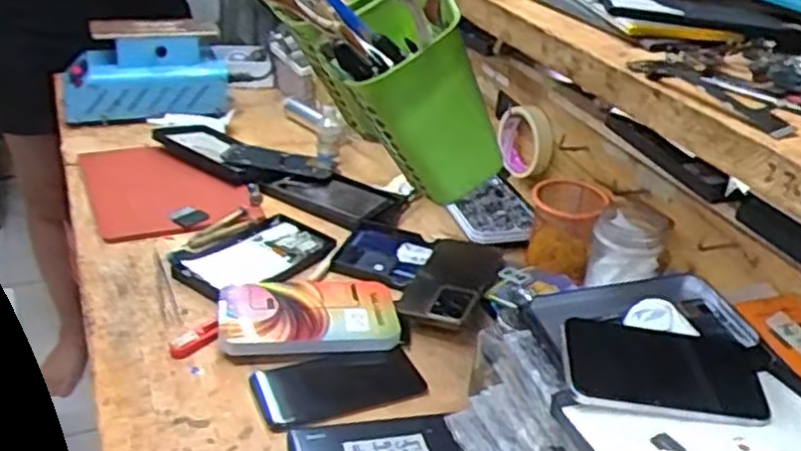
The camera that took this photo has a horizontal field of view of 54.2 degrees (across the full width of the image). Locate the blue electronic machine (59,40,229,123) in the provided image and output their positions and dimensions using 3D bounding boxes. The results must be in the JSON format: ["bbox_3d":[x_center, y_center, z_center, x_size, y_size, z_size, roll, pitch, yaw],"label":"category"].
[{"bbox_3d":[-0.371,-0.215,1.145,0.236,0.098,0.100,-9,33,-23],"label":"blue electronic machine"}]

